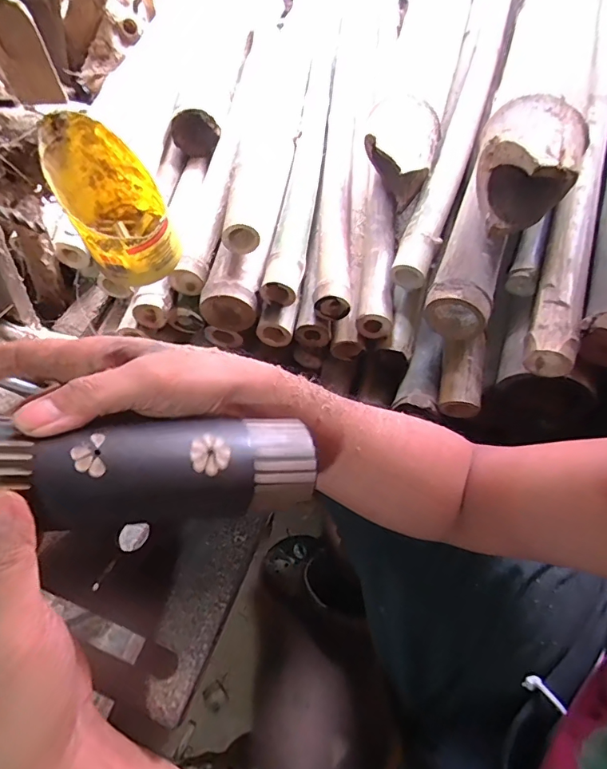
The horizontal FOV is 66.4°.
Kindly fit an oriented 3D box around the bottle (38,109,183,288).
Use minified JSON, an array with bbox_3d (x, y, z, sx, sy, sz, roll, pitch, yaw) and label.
[{"bbox_3d":[-0.186,-0.177,0.459,0.090,0.124,0.102,-24,62,-14],"label":"bottle"}]

